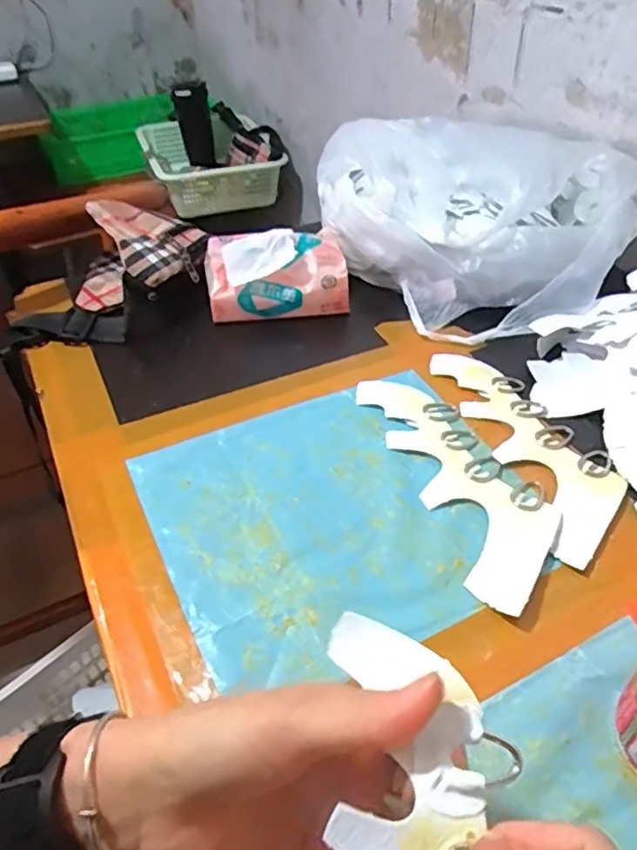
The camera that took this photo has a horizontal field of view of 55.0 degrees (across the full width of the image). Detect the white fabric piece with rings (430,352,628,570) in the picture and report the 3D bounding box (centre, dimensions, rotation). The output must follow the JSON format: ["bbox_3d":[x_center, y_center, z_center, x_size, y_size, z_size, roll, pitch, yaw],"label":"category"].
[{"bbox_3d":[0.163,0.008,0.462,0.077,0.009,0.220,-10,43,-11],"label":"white fabric piece with rings"}]

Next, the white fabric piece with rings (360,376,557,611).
[{"bbox_3d":[0.103,0.032,0.440,0.078,0.007,0.224,-12,42,-13],"label":"white fabric piece with rings"}]

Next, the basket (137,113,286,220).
[{"bbox_3d":[-0.251,-0.596,1.420,0.283,0.116,0.365,-12,44,-13],"label":"basket"}]

